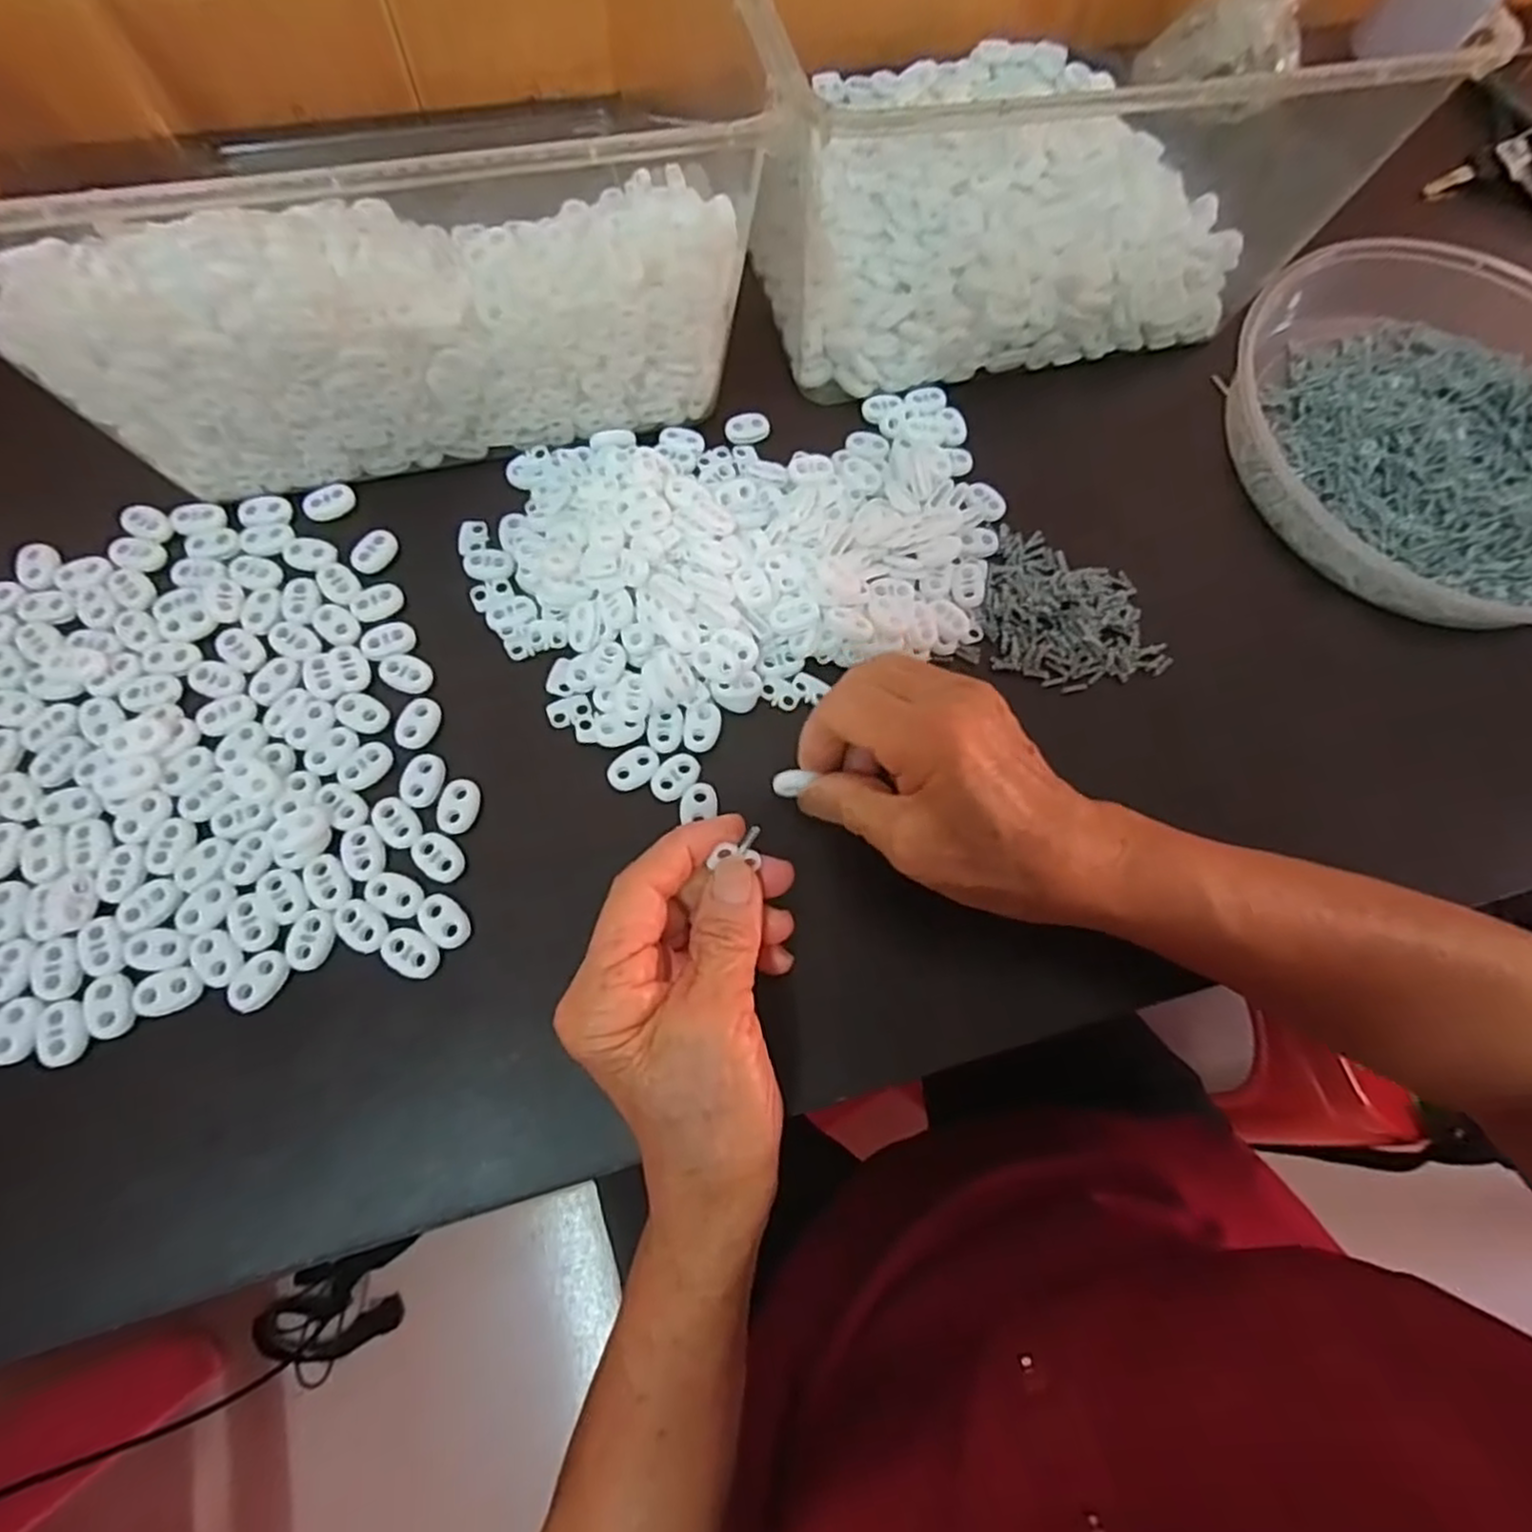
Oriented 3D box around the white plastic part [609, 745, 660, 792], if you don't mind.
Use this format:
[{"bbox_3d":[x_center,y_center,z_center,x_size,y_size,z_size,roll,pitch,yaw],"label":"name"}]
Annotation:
[{"bbox_3d":[-0.056,0.000,0.313,0.023,0.004,0.016,-42,79,-16],"label":"white plastic part"}]

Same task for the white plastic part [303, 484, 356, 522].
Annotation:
[{"bbox_3d":[-0.204,-0.123,0.346,0.023,0.004,0.016,-25,75,-12],"label":"white plastic part"}]

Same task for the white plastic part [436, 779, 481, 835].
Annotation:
[{"bbox_3d":[-0.126,0.016,0.303,0.015,0.004,0.023,13,71,1],"label":"white plastic part"}]

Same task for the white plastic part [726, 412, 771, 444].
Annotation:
[{"bbox_3d":[-0.009,-0.173,0.377,0.023,0.004,0.015,-16,73,-9],"label":"white plastic part"}]

